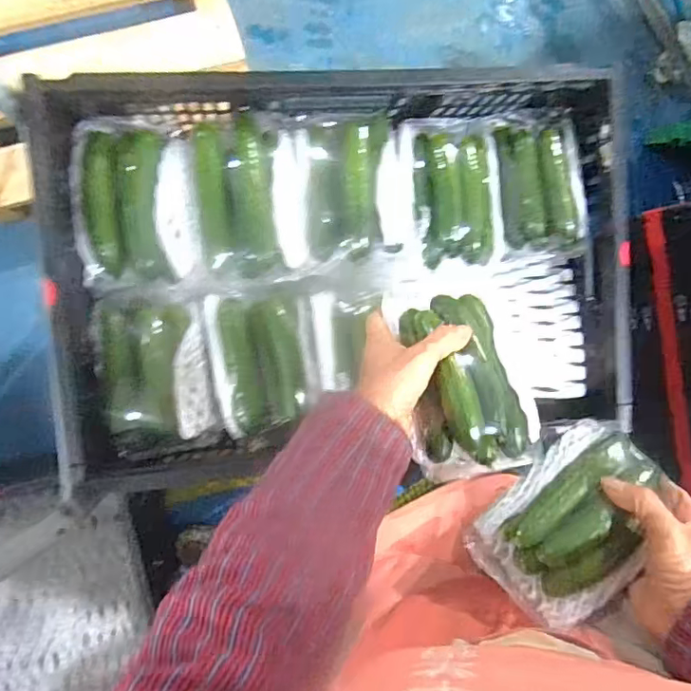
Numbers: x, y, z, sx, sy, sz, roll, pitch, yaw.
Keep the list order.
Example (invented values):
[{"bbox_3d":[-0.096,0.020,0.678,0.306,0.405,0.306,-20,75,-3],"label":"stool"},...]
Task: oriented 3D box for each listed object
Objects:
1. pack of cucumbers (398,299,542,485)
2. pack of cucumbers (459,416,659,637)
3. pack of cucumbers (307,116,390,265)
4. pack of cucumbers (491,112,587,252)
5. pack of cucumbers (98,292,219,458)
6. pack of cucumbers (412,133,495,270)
[{"bbox_3d":[0.099,0.039,0.464,0.094,0.067,0.153,-15,96,-8],"label":"pack of cucumbers"},{"bbox_3d":[0.198,0.147,0.471,0.173,0.115,0.065,-38,134,-10],"label":"pack of cucumbers"},{"bbox_3d":[0.002,-0.166,0.572,0.082,0.052,0.152,3,93,-9],"label":"pack of cucumbers"},{"bbox_3d":[0.222,-0.188,0.611,0.095,0.061,0.165,-9,95,-8],"label":"pack of cucumbers"},{"bbox_3d":[-0.199,0.027,0.559,0.111,0.046,0.161,-10,95,-8],"label":"pack of cucumbers"},{"bbox_3d":[0.122,-0.160,0.579,0.090,0.047,0.141,-3,94,-9],"label":"pack of cucumbers"}]

